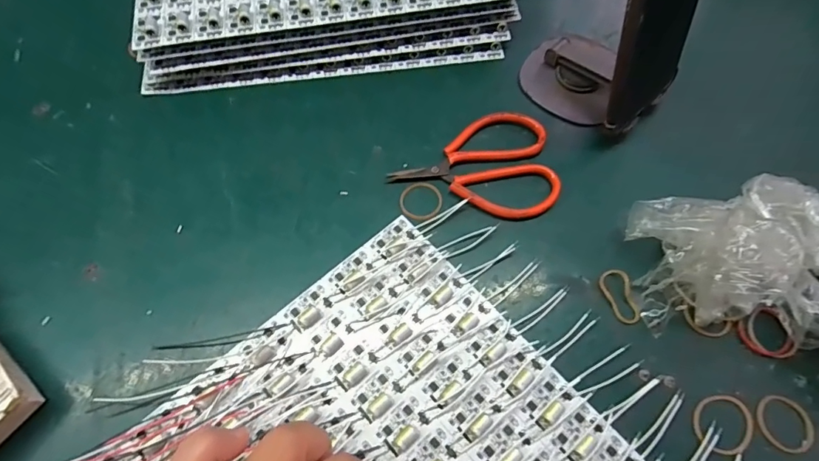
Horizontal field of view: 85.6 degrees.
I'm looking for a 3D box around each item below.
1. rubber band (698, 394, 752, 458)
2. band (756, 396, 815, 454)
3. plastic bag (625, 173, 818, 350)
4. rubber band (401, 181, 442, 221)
[{"bbox_3d":[0.177,0.108,0.246,0.031,0.004,0.031,0,66,0],"label":"rubber band"},{"bbox_3d":[0.210,0.107,0.246,0.028,0.004,0.029,0,66,0],"label":"band"},{"bbox_3d":[0.210,0.013,0.252,0.136,0.070,0.093,-2,66,-1],"label":"plastic bag"},{"bbox_3d":[0.008,-0.021,0.307,0.029,0.004,0.029,0,66,0],"label":"rubber band"}]

